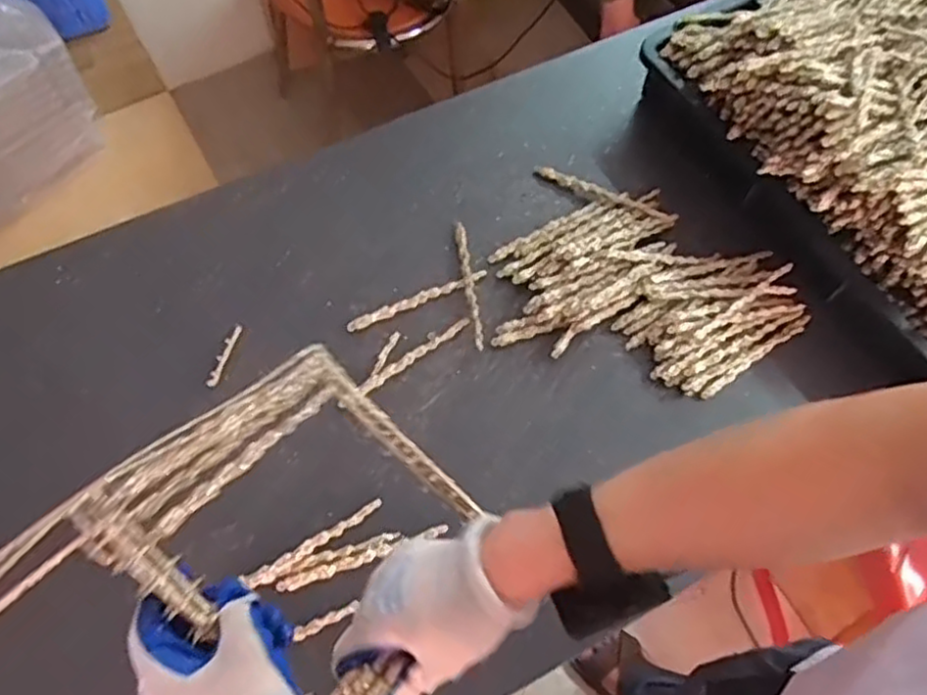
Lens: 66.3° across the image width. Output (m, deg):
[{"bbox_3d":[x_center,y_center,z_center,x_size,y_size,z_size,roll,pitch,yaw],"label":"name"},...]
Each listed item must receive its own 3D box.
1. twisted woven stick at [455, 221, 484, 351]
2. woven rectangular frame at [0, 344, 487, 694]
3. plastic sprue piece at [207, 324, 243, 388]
[{"bbox_3d":[0.007,-0.069,0.762,0.013,0.013,0.156,-7,67,-5],"label":"twisted woven stick"},{"bbox_3d":[-0.145,0.166,0.421,0.232,0.031,0.367,44,51,4],"label":"woven rectangular frame"},{"bbox_3d":[-0.244,0.007,0.724,0.011,0.005,0.069,16,67,5],"label":"plastic sprue piece"}]

